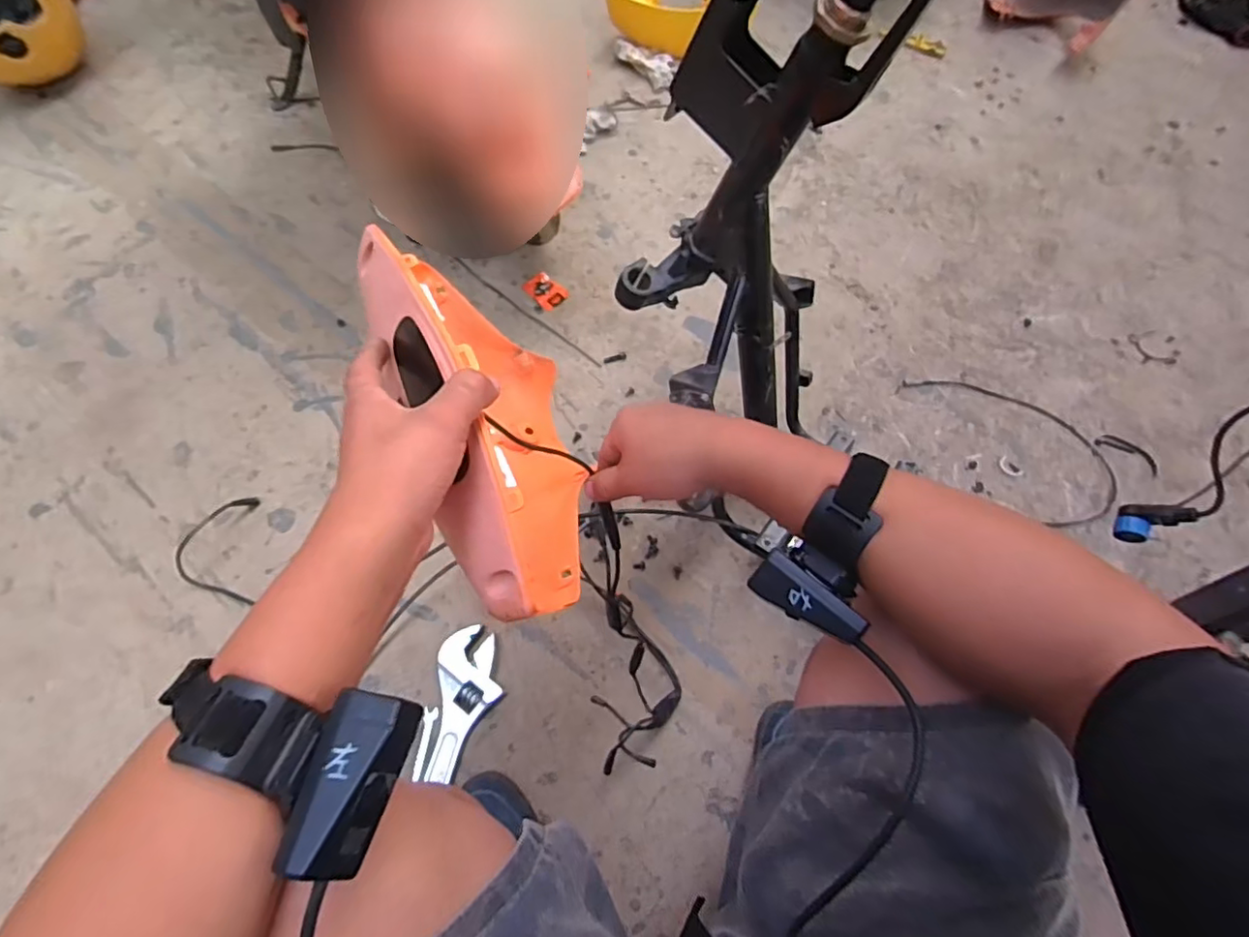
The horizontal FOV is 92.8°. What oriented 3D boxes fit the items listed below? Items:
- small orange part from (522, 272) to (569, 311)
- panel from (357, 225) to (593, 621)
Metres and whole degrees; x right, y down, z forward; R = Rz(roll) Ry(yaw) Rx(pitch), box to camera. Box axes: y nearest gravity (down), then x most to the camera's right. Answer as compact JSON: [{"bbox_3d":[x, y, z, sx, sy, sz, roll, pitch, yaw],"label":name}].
[{"bbox_3d":[-0.133,-0.304,1.016,0.055,0.005,0.070,-41,72,-17],"label":"small orange part"},{"bbox_3d":[-0.095,-0.039,0.437,0.110,0.152,0.293,-20,69,-11],"label":"panel"}]

